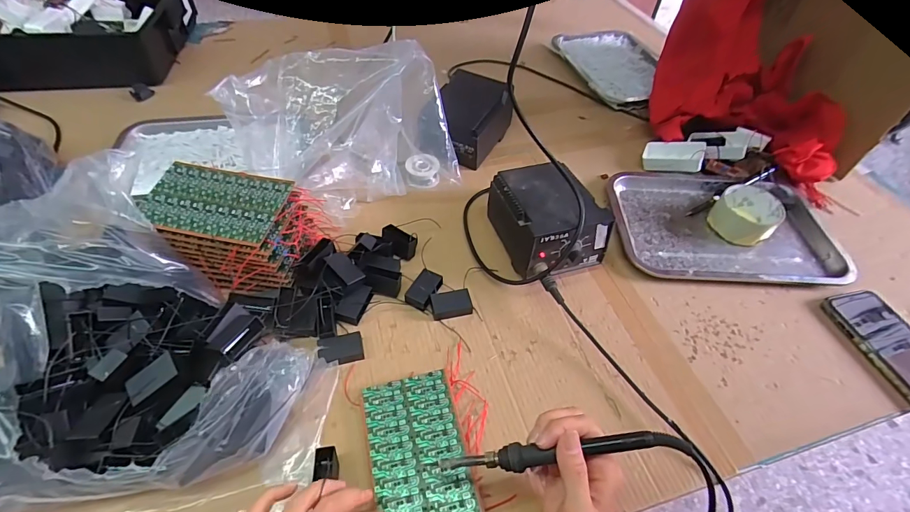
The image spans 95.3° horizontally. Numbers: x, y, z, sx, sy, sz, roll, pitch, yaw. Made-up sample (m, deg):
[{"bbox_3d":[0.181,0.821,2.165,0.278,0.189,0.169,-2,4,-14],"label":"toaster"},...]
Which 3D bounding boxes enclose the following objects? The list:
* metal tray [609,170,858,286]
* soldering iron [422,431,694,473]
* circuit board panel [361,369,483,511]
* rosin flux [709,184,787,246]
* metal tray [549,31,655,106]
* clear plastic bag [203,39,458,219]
[{"bbox_3d":[0.400,-0.052,0.618,0.307,0.024,0.220,3,51,-1],"label":"metal tray"},{"bbox_3d":[0.075,0.161,0.336,0.208,0.015,0.019,-13,50,13],"label":"soldering iron"},{"bbox_3d":[-0.034,0.192,0.398,0.089,0.008,0.159,-10,53,-11],"label":"circuit board panel"},{"bbox_3d":[0.424,-0.059,0.607,0.085,0.046,0.082,-33,60,-26],"label":"rosin flux"},{"bbox_3d":[0.361,-0.434,0.935,0.208,0.014,0.307,-9,53,-11],"label":"metal tray"},{"bbox_3d":[-0.161,-0.185,0.596,0.295,0.176,0.183,-11,53,-12],"label":"clear plastic bag"}]

